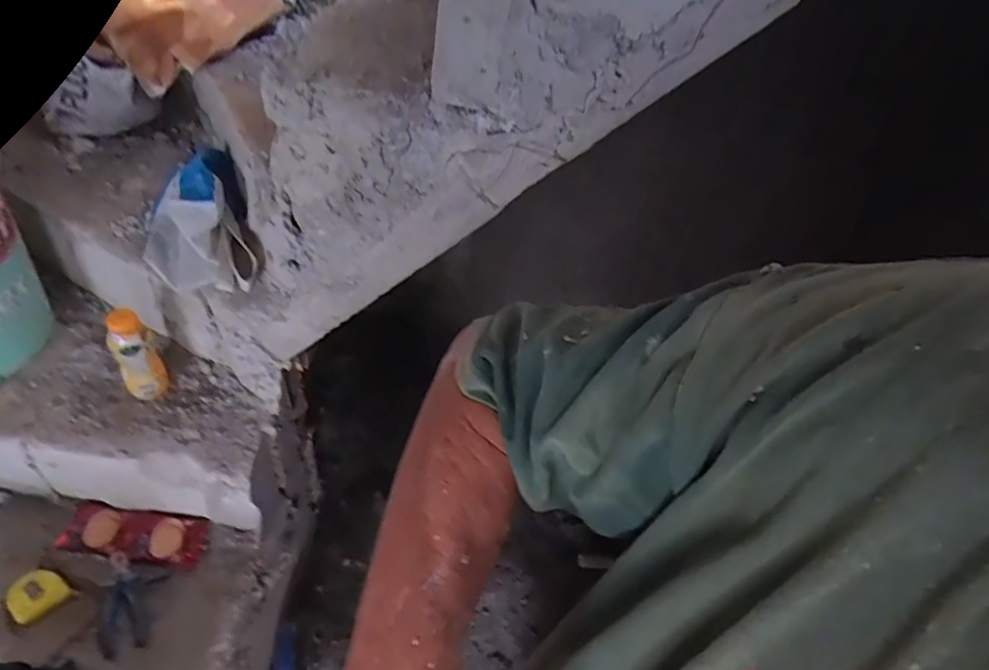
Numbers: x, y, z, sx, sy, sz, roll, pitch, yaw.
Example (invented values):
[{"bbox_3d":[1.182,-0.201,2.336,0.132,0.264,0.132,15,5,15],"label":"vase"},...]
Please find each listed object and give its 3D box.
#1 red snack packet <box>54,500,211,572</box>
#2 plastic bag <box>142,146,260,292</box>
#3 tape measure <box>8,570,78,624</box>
[{"bbox_3d":[-0.591,0.328,0.969,0.220,0.027,0.076,8,47,1],"label":"red snack packet"},{"bbox_3d":[-0.486,-0.195,0.956,0.157,0.112,0.268,-9,49,-22],"label":"plastic bag"},{"bbox_3d":[-0.686,0.386,0.881,0.080,0.030,0.068,35,48,20],"label":"tape measure"}]

